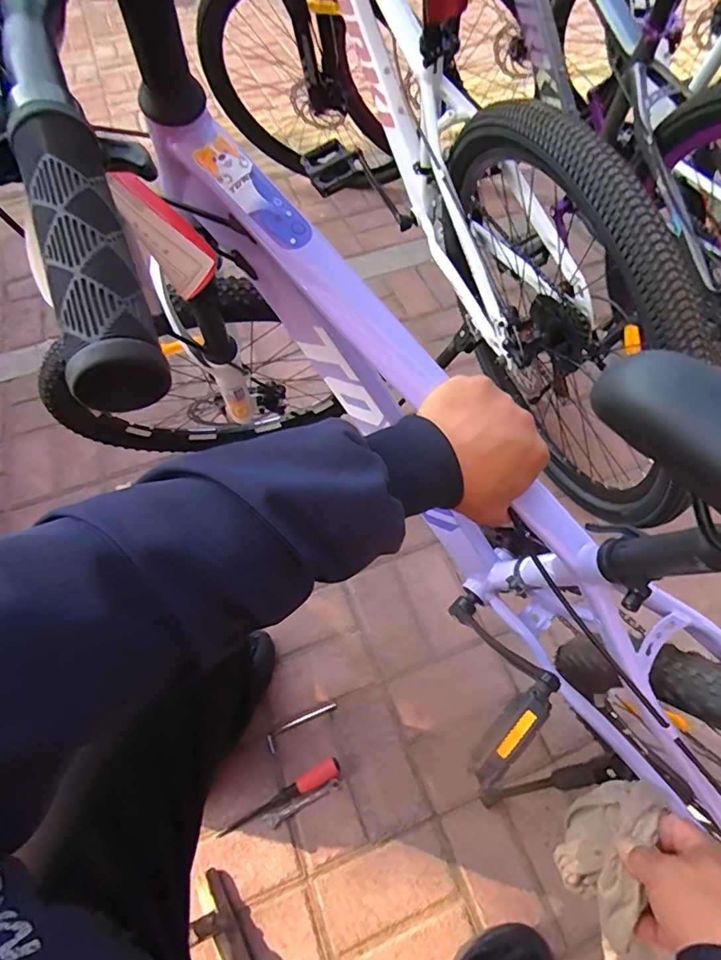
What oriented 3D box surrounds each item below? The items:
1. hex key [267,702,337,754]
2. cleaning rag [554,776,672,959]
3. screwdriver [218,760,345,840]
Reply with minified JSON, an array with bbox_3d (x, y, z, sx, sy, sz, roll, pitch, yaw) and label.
[{"bbox_3d":[-0.097,0.410,0.851,0.125,0.005,0.027,-26,62,-13],"label":"hex key"},{"bbox_3d":[0.220,0.319,0.440,0.064,0.066,0.139,30,65,18],"label":"cleaning rag"},{"bbox_3d":[-0.121,0.492,0.784,0.196,0.033,0.029,-27,62,-13],"label":"screwdriver"}]

